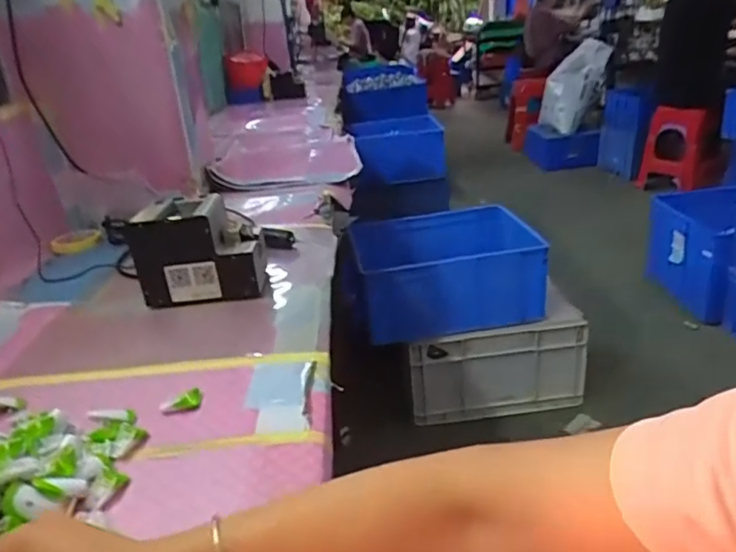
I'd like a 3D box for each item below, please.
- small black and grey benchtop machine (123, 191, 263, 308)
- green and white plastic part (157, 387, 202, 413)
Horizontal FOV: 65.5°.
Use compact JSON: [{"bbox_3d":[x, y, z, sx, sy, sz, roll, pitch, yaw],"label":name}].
[{"bbox_3d":[-0.265,-0.044,0.927,0.184,0.139,0.123,-5,24,1],"label":"small black and grey benchtop machine"},{"bbox_3d":[-0.211,0.142,0.646,0.046,0.012,0.023,-15,25,-20],"label":"green and white plastic part"}]

